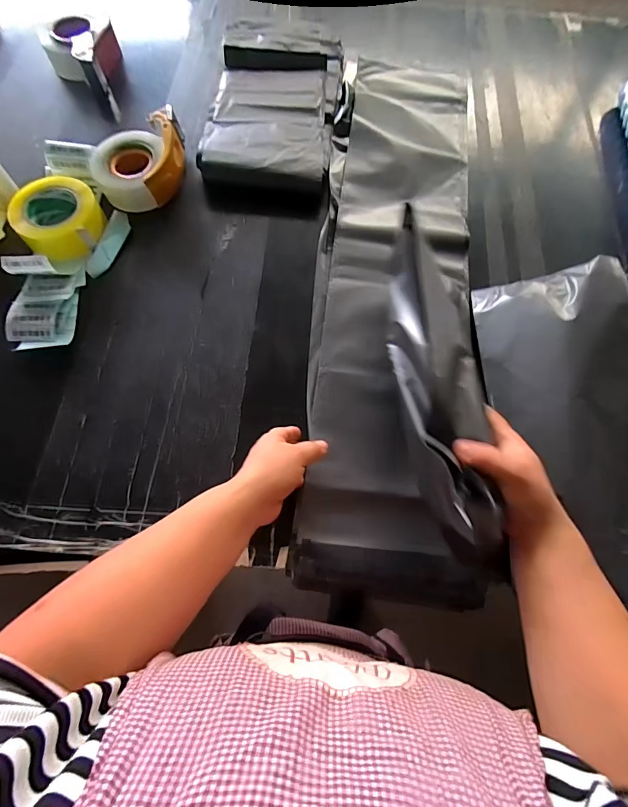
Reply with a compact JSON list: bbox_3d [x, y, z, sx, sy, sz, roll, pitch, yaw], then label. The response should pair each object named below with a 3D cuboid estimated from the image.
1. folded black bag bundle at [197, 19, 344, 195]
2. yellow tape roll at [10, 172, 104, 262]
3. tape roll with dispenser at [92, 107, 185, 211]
[{"bbox_3d":[-0.067,-0.584,0.746,0.235,0.037,0.514,3,68,-1],"label":"folded black bag bundle"},{"bbox_3d":[-0.396,-0.291,0.617,0.119,0.054,0.126,1,68,-2],"label":"yellow tape roll"},{"bbox_3d":[-0.280,-0.398,0.658,0.165,0.064,0.130,-26,72,-12],"label":"tape roll with dispenser"}]

